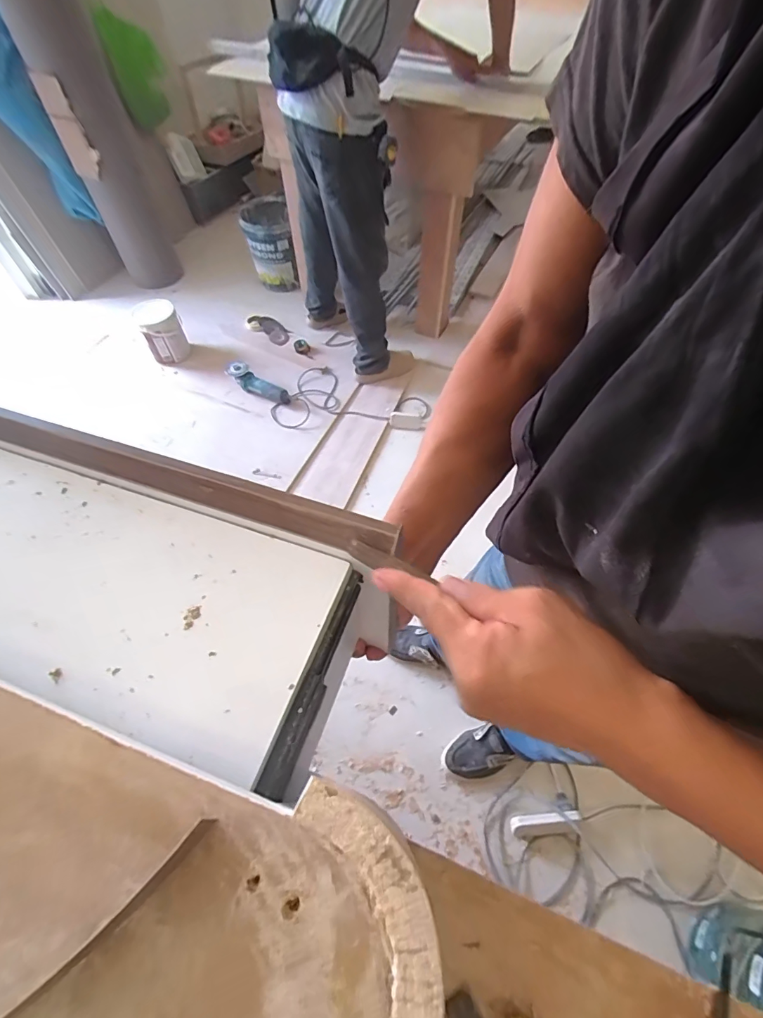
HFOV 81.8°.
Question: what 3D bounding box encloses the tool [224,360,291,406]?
[{"bbox_3d":[-0.506,-0.513,1.796,0.292,0.105,0.078,30,62,19],"label":"tool"}]

